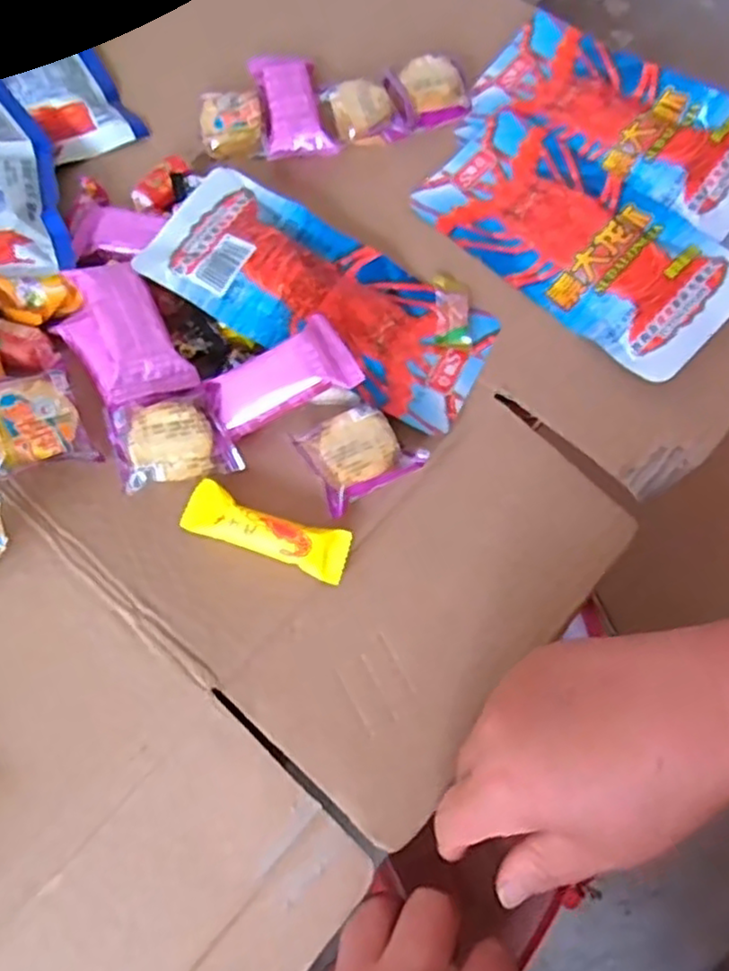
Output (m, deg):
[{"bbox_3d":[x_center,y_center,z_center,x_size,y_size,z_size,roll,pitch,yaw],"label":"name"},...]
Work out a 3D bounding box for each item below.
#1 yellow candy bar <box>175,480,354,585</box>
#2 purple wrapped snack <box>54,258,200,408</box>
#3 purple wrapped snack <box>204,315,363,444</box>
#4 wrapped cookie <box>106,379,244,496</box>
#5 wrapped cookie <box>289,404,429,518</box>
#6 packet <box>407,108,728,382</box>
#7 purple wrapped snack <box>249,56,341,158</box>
[{"bbox_3d":[-0.049,0.022,0.352,0.085,0.010,0.025,19,68,7],"label":"yellow candy bar"},{"bbox_3d":[-0.132,-0.081,0.375,0.050,0.022,0.083,-29,70,-12],"label":"purple wrapped snack"},{"bbox_3d":[-0.045,-0.059,0.371,0.075,0.013,0.040,-34,82,5],"label":"purple wrapped snack"},{"bbox_3d":[-0.099,-0.023,0.363,0.056,0.022,0.047,-20,91,-23],"label":"wrapped cookie"},{"bbox_3d":[-0.002,-0.017,0.372,0.056,0.020,0.047,-26,70,-11],"label":"wrapped cookie"},{"bbox_3d":[0.135,-0.157,0.434,0.096,0.016,0.200,-42,73,-16],"label":"packet"},{"bbox_3d":[-0.049,-0.256,0.473,0.043,0.017,0.083,-12,68,-5],"label":"purple wrapped snack"}]

